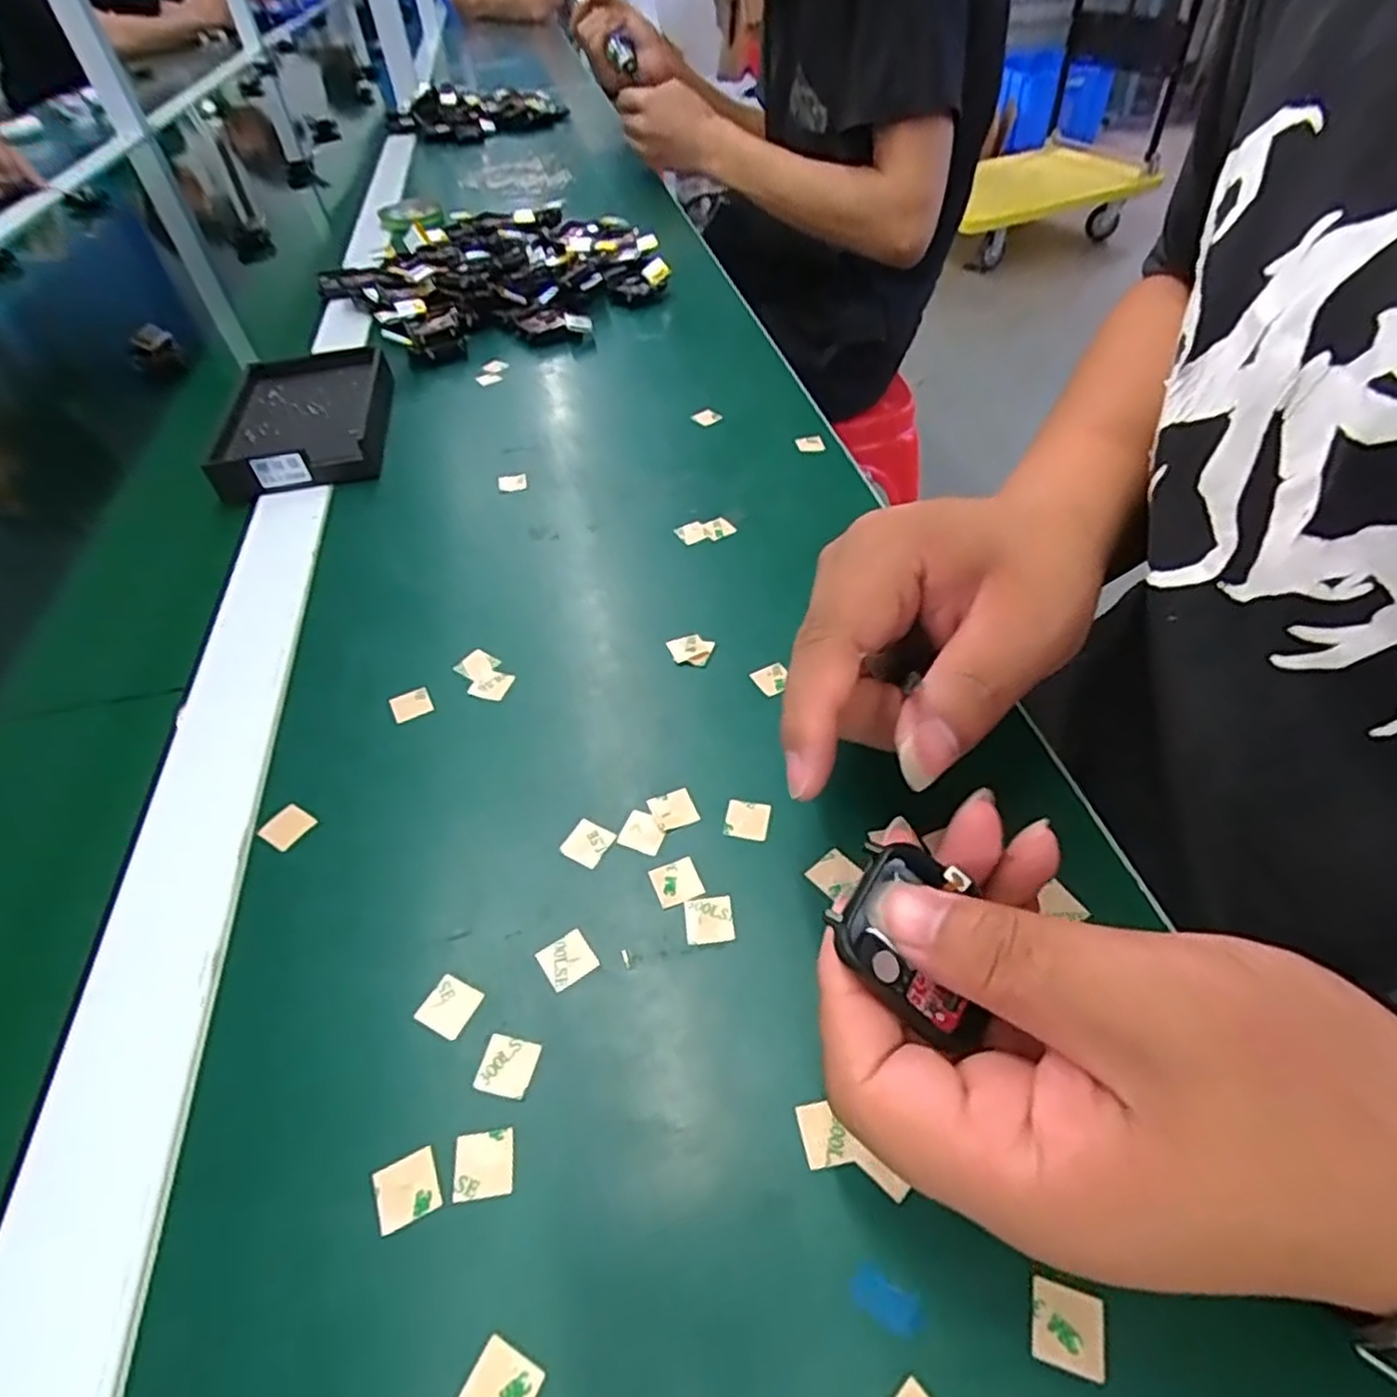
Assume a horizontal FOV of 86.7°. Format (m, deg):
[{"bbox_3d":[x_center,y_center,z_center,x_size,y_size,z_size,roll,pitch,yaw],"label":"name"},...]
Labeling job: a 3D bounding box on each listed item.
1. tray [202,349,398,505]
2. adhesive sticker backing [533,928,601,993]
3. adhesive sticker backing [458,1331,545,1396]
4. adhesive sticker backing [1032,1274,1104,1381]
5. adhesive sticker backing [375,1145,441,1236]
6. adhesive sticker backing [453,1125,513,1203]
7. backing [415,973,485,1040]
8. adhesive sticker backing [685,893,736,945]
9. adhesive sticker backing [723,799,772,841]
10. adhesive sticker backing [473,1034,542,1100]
[{"bbox_3d":[-0.246,-0.178,0.467,0.098,0.025,0.138,-11,48,-6],"label":"tray"},{"bbox_3d":[-0.042,0.083,0.235,0.016,0.004,0.016,-31,54,-19],"label":"adhesive sticker backing"},{"bbox_3d":[-0.045,0.157,0.168,0.016,0.004,0.016,20,50,22],"label":"adhesive sticker backing"},{"bbox_3d":[0.085,0.145,0.171,0.015,0.004,0.015,7,49,19],"label":"adhesive sticker backing"},{"bbox_3d":[-0.077,0.129,0.195,0.016,0.004,0.015,-18,49,-15],"label":"adhesive sticker backing"},{"bbox_3d":[-0.057,0.124,0.198,0.015,0.004,0.015,-8,49,-3],"label":"adhesive sticker backing"},{"bbox_3d":[-0.076,0.094,0.226,0.015,0.004,0.016,20,50,18],"label":"backing"},{"bbox_3d":[0.004,0.072,0.242,0.015,0.004,0.015,-6,49,-3],"label":"adhesive sticker backing"},{"bbox_3d":[0.018,0.044,0.268,0.016,0.004,0.015,6,51,10],"label":"adhesive sticker backing"},{"bbox_3d":[-0.055,0.106,0.214,0.016,0.004,0.015,9,48,9],"label":"adhesive sticker backing"}]

